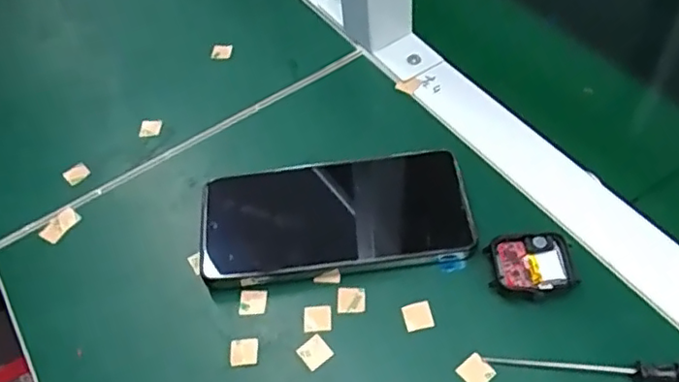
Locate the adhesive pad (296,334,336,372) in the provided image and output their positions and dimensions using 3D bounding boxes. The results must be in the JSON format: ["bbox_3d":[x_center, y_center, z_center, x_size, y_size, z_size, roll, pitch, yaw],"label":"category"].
[{"bbox_3d":[-0.014,0.088,0.332,0.015,0.004,0.015,-36,58,-19],"label":"adhesive pad"}]

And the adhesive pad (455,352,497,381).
[{"bbox_3d":[0.071,0.094,0.317,0.015,0.004,0.016,-37,58,-20],"label":"adhesive pad"}]

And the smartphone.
[{"bbox_3d":[-0.003,0.016,0.377,0.160,0.017,0.077,-7,53,1],"label":"smartphone"}]

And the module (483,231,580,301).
[{"bbox_3d":[0.108,0.043,0.344,0.045,0.009,0.038,-4,53,3],"label":"module"}]

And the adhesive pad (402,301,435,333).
[{"bbox_3d":[0.044,0.069,0.338,0.015,0.004,0.015,-14,54,-5],"label":"adhesive pad"}]

